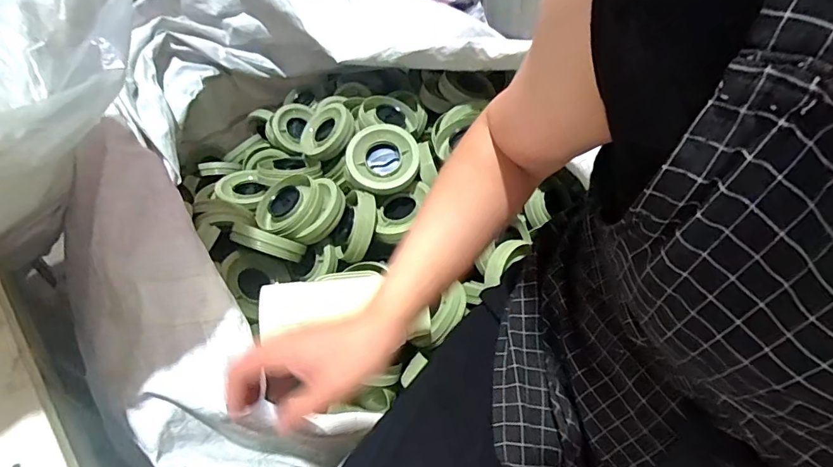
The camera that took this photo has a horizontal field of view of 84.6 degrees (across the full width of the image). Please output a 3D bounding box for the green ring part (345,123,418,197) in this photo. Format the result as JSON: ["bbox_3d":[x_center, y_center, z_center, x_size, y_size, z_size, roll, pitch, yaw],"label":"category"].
[{"bbox_3d":[-0.063,-0.137,0.865,0.134,0.036,0.127,1,81,-4],"label":"green ring part"}]

